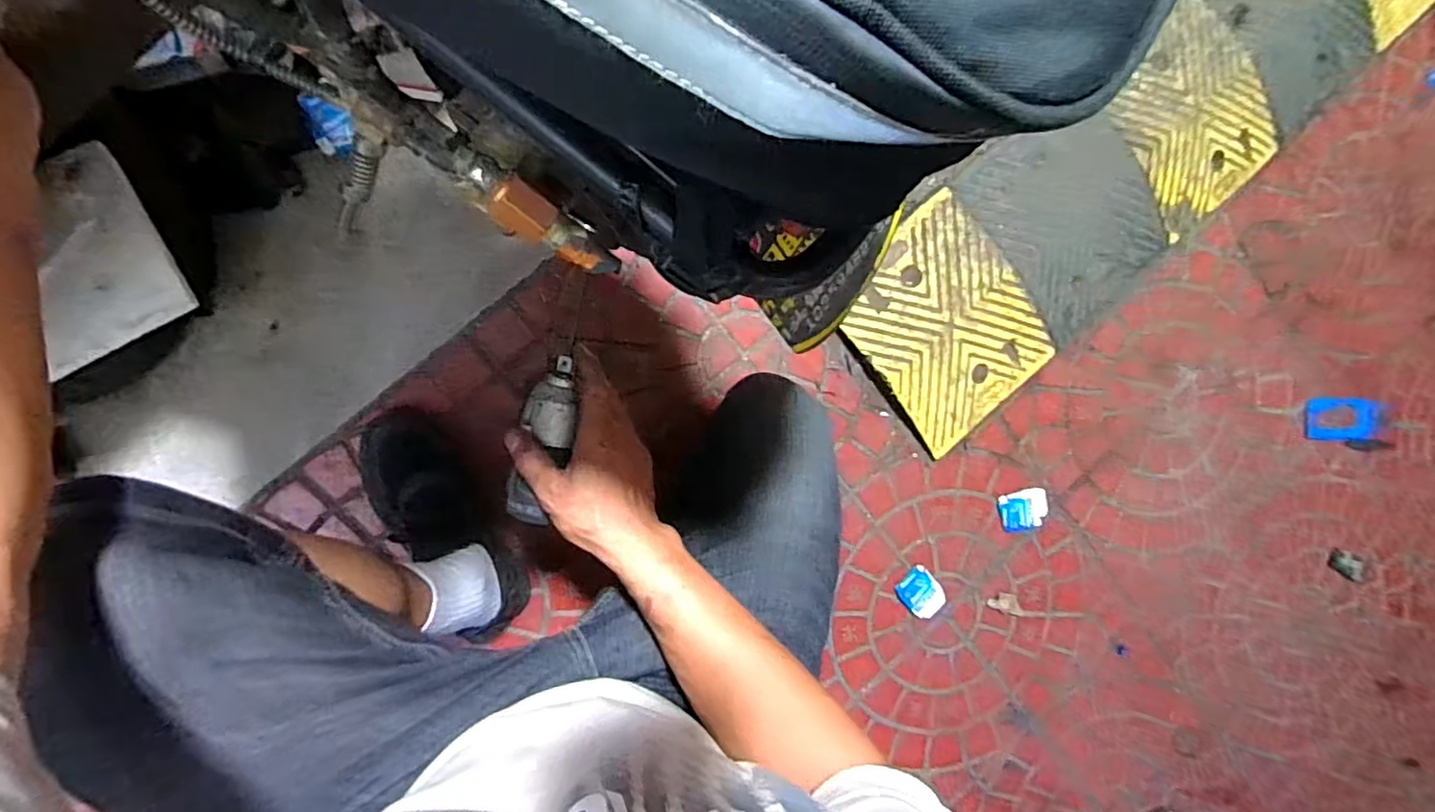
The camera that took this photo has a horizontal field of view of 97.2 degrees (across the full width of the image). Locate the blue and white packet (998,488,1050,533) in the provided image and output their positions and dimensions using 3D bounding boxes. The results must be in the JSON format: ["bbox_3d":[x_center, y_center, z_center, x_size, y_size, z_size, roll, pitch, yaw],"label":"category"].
[{"bbox_3d":[0.469,0.160,0.963,0.080,0.014,0.063,-12,92,-8],"label":"blue and white packet"}]

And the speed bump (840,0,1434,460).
[{"bbox_3d":[0.939,-0.627,0.986,1.872,0.062,0.323,-40,105,-8],"label":"speed bump"}]

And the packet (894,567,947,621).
[{"bbox_3d":[0.303,0.278,0.935,0.081,0.012,0.058,43,84,-6],"label":"packet"}]

